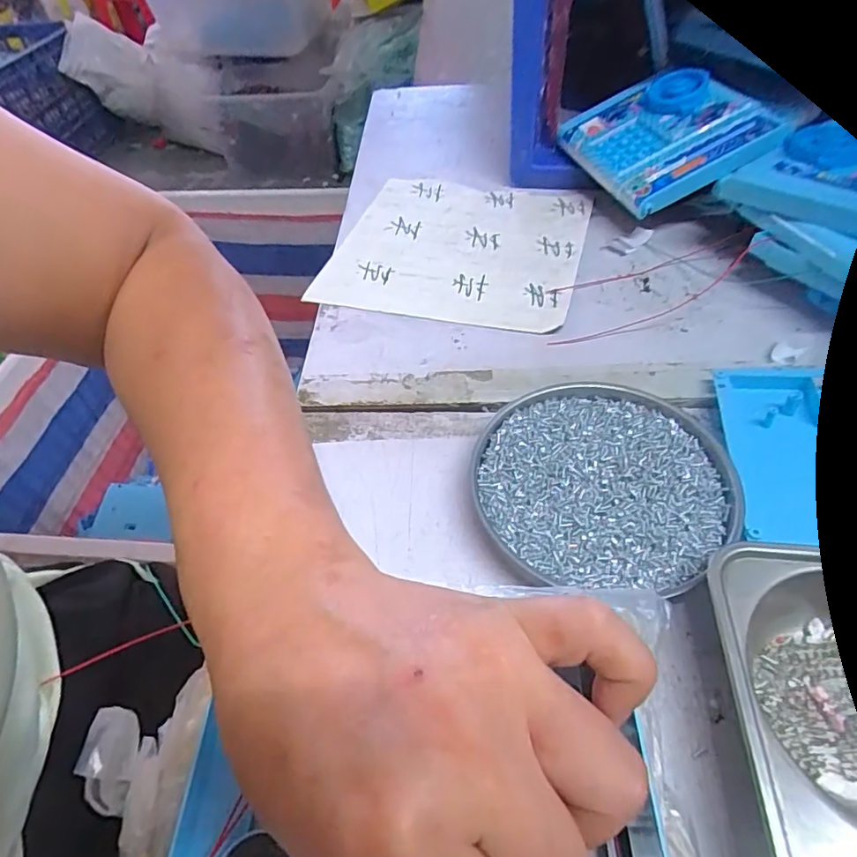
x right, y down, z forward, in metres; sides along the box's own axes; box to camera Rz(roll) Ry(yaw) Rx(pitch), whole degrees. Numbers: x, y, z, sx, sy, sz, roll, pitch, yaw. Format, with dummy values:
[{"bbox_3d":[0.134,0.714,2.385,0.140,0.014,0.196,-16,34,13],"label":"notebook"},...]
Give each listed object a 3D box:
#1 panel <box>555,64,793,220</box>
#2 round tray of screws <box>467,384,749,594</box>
[{"bbox_3d":[0.197,-0.254,0.474,0.125,0.015,0.166,-30,52,13],"label":"panel"},{"bbox_3d":[0.096,0.029,0.304,0.131,0.018,0.128,-3,49,4],"label":"round tray of screws"}]

